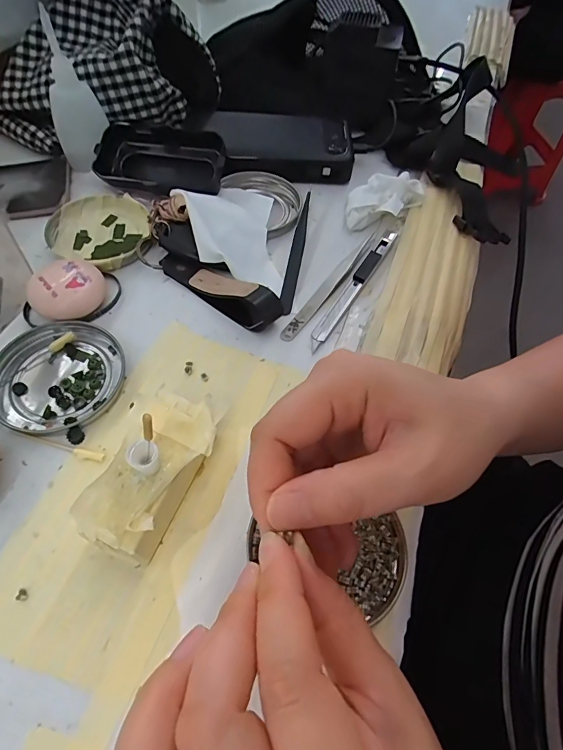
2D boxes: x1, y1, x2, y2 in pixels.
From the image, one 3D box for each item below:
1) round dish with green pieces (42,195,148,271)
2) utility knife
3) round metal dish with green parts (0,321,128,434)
[{"bbox_3d":[-0.141,-0.116,0.330,0.082,0.013,0.072,27,61,12],"label":"round dish with green pieces"},{"bbox_3d":[0.057,-0.071,0.314,0.011,0.006,0.139,29,61,13],"label":"utility knife"},{"bbox_3d":[-0.140,0.000,0.260,0.075,0.009,0.078,1,58,-2],"label":"round metal dish with green parts"}]

